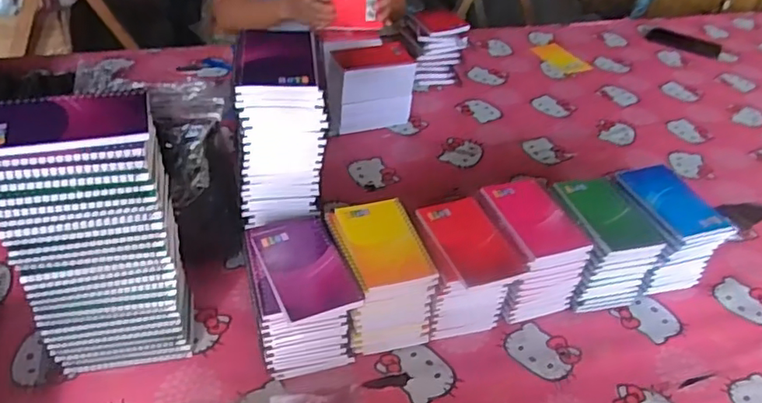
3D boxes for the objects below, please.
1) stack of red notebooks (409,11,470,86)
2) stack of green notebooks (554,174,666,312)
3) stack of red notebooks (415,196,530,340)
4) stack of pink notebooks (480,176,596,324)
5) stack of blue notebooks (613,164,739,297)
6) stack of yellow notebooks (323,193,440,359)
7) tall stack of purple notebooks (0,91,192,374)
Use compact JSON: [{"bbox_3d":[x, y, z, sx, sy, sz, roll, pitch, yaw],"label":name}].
[{"bbox_3d":[0.111,-0.316,1.180,0.103,0.123,0.119,-4,40,-11],"label":"stack of red notebooks"},{"bbox_3d":[0.277,0.053,0.755,0.101,0.120,0.125,-10,41,-18],"label":"stack of green notebooks"},{"bbox_3d":[0.097,0.084,0.703,0.099,0.116,0.124,-7,41,-15],"label":"stack of red notebooks"},{"bbox_3d":[0.187,0.064,0.740,0.098,0.114,0.136,-5,40,-13],"label":"stack of pink notebooks"},{"bbox_3d":[0.366,0.041,0.780,0.110,0.125,0.132,-9,41,-17],"label":"stack of blue notebooks"},{"bbox_3d":[-0.004,0.088,0.684,0.094,0.117,0.138,-9,41,-17],"label":"stack of yellow notebooks"},{"bbox_3d":[-0.278,0.044,0.582,0.135,0.287,0.096,-5,40,-13],"label":"tall stack of purple notebooks"}]

